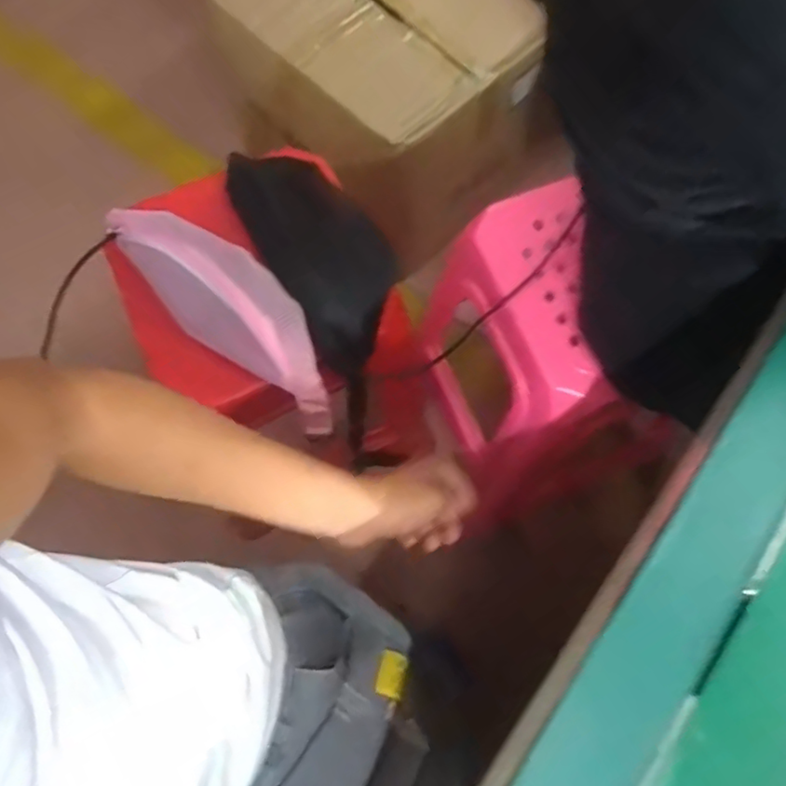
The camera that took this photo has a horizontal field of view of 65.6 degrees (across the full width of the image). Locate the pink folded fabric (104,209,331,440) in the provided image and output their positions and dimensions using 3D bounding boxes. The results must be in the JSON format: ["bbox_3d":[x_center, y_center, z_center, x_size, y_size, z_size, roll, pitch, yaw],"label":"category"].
[{"bbox_3d":[-0.183,-0.104,0.650,0.329,0.049,0.099,43,77,11],"label":"pink folded fabric"}]

